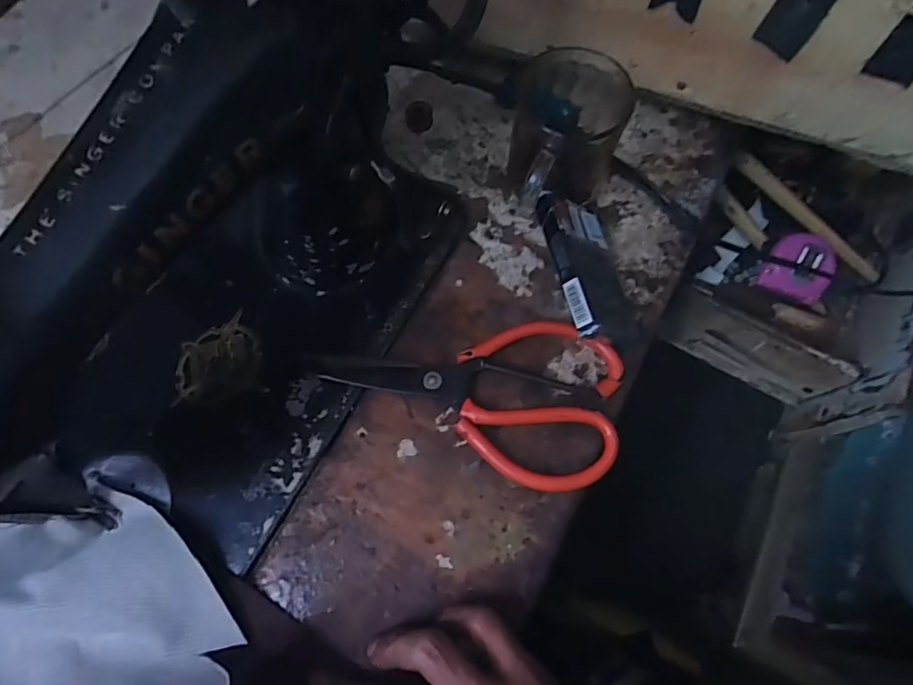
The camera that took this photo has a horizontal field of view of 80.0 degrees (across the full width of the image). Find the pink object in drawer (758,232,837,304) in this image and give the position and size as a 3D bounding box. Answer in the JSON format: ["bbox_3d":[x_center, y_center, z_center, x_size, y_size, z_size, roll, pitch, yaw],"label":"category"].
[{"bbox_3d":[0.297,-0.067,0.473,0.047,0.033,0.045,21,70,4],"label":"pink object in drawer"}]

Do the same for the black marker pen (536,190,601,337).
[{"bbox_3d":[0.067,-0.050,0.337,0.011,0.009,0.098,-13,71,-6],"label":"black marker pen"}]

